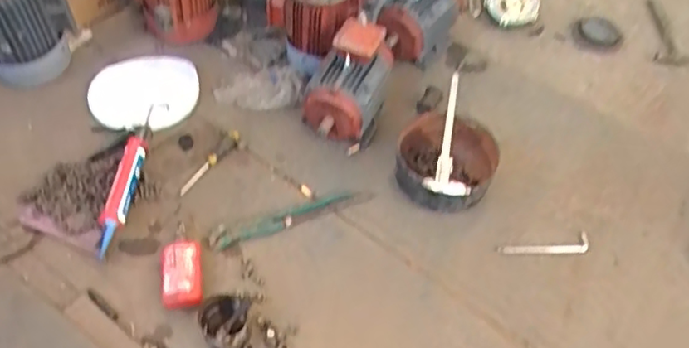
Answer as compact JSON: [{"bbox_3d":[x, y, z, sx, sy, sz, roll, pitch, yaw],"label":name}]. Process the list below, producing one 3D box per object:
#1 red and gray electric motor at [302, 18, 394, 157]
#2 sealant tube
[{"bbox_3d":[0.001,-0.224,1.606,0.187,0.234,0.213,15,53,8],"label":"red and gray electric motor"},{"bbox_3d":[-0.513,0.035,1.468,0.053,0.048,0.328,5,52,0],"label":"sealant tube"}]

